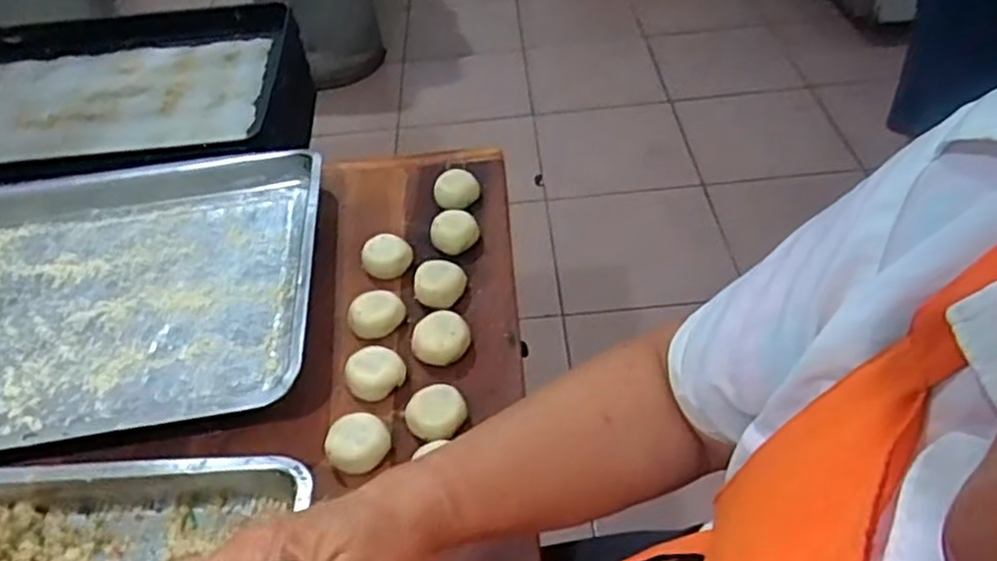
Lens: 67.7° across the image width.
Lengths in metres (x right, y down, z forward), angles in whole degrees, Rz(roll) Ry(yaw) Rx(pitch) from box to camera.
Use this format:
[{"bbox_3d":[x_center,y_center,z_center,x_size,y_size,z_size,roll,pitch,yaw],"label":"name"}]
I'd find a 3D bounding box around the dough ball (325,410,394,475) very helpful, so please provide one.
[{"bbox_3d":[-0.120,0.140,0.639,0.053,0.021,0.053,-3,43,3],"label":"dough ball"}]

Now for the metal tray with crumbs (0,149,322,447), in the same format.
[{"bbox_3d":[-0.493,0.023,0.782,0.607,0.052,0.403,-8,43,-1],"label":"metal tray with crumbs"}]

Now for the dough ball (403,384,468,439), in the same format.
[{"bbox_3d":[-0.054,0.117,0.656,0.052,0.020,0.051,-3,43,3],"label":"dough ball"}]

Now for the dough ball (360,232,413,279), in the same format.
[{"bbox_3d":[-0.120,-0.024,0.805,0.054,0.032,0.048,-15,44,-9],"label":"dough ball"}]

